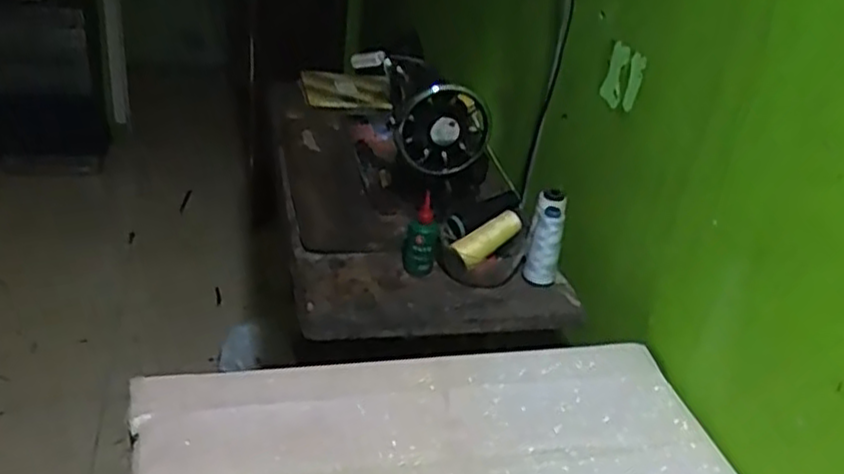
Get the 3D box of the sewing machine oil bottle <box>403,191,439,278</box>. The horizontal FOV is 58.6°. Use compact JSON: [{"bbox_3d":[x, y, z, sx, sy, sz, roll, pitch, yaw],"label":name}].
[{"bbox_3d":[-0.002,0.001,1.030,0.028,0.117,0.048,29,37,34],"label":"sewing machine oil bottle"}]

